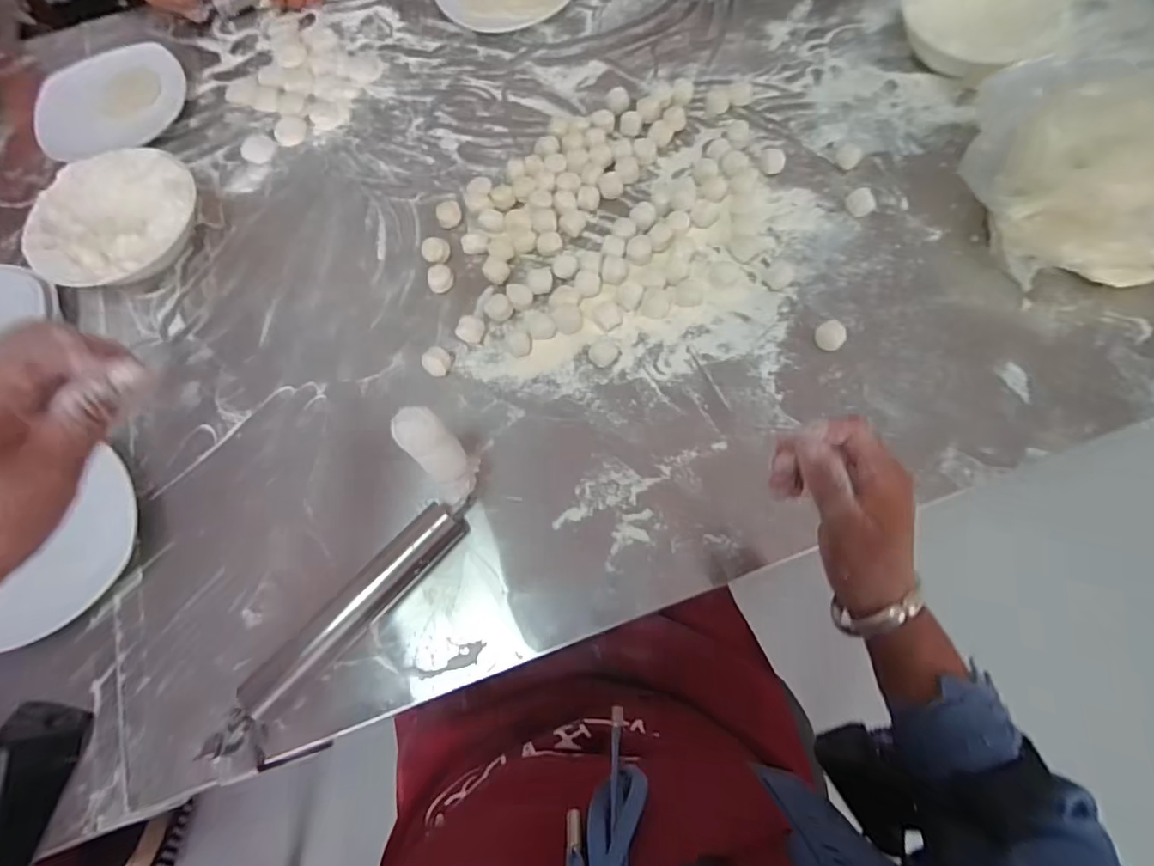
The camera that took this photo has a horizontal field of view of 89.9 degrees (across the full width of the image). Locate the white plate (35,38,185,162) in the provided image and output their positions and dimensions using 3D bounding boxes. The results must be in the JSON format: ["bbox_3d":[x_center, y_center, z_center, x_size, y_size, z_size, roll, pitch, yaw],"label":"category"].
[{"bbox_3d":[-0.562,-0.395,0.696,0.165,0.028,0.165,-1,69,2],"label":"white plate"}]

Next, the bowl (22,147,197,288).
[{"bbox_3d":[-0.467,-0.212,0.602,0.163,0.060,0.159,-1,69,2],"label":"bowl"}]

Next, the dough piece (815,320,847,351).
[{"bbox_3d":[0.240,-0.092,0.551,0.027,0.022,0.024,35,75,15],"label":"dough piece"}]

